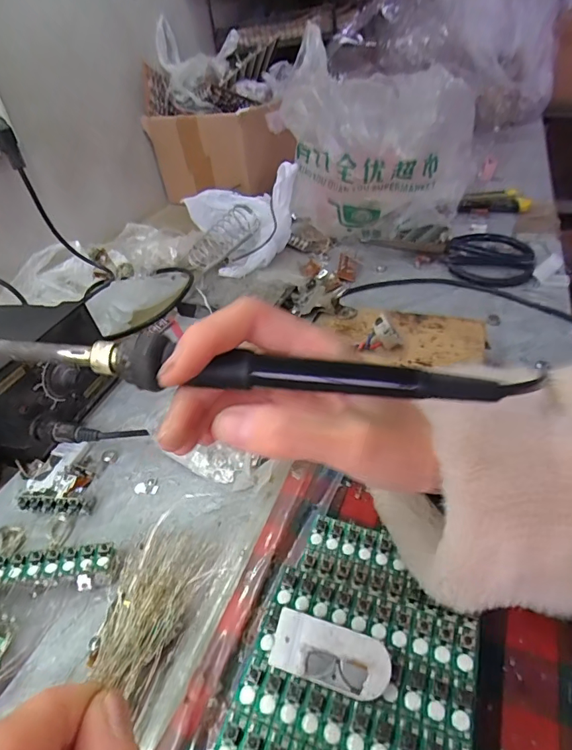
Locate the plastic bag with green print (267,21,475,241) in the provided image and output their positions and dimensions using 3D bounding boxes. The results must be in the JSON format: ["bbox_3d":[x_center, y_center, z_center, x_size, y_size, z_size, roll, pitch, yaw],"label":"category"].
[{"bbox_3d":[0.107,-0.258,0.545,0.205,0.201,0.158,9,43,19],"label":"plastic bag with green print"}]

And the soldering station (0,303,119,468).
[{"bbox_3d":[-0.239,-0.001,0.375,0.147,0.079,0.114,7,43,16],"label":"soldering station"}]

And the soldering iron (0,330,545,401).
[{"bbox_3d":[-0.014,-0.003,0.172,0.209,0.016,0.017,5,42,3],"label":"soldering iron"}]

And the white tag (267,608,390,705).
[{"bbox_3d":[0.019,0.122,0.195,0.050,0.006,0.024,11,66,17],"label":"white tag"}]

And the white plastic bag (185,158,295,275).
[{"bbox_3d":[-0.053,-0.203,0.568,0.116,0.096,0.104,-21,42,-15],"label":"white plastic bag"}]

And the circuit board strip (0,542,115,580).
[{"bbox_3d":[-0.151,0.110,0.259,0.094,0.004,0.016,-1,39,-13],"label":"circuit board strip"}]

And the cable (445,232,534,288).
[{"bbox_3d":[0.237,-0.135,0.523,0.094,0.020,0.113,10,44,20],"label":"cable"}]

